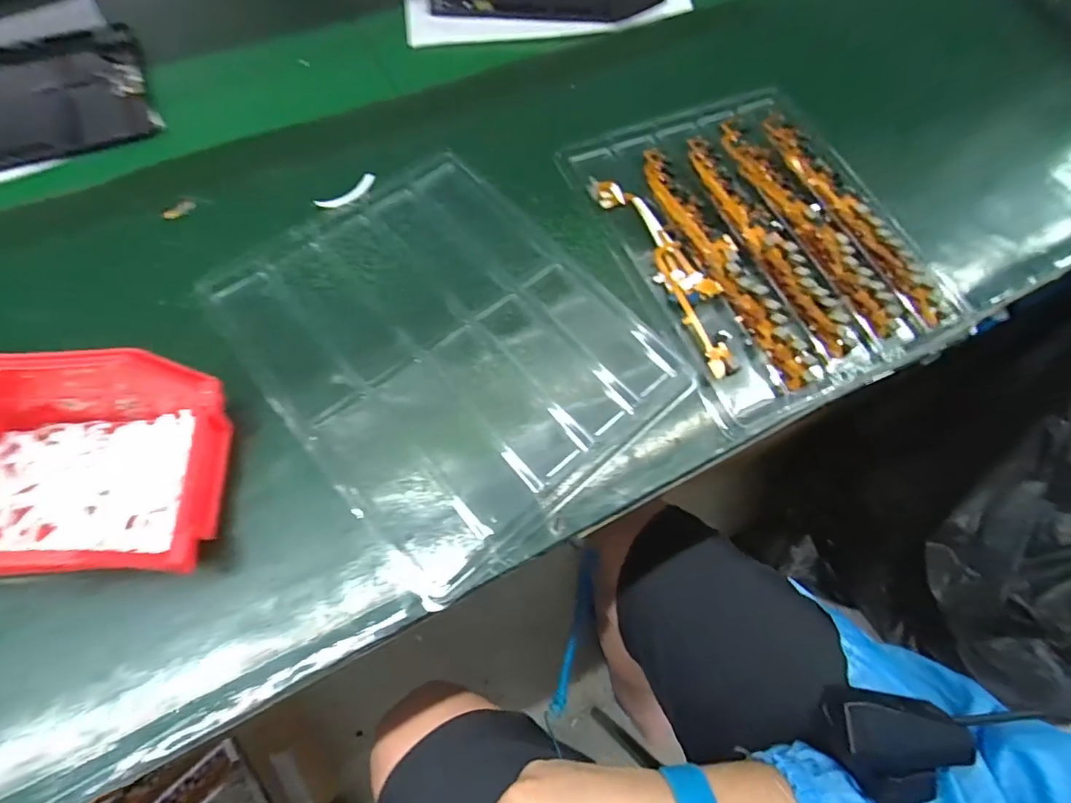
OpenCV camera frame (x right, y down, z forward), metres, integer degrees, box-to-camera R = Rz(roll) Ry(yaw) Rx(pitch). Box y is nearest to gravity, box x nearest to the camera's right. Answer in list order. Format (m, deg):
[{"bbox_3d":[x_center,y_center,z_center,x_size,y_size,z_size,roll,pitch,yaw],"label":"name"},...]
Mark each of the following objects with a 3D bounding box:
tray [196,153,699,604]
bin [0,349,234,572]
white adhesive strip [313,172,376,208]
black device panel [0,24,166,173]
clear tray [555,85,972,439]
[{"bbox_3d":[-0.062,-0.045,0.362,0.216,0.014,0.269,-37,69,-18],"label":"tray"},{"bbox_3d":[-0.244,0.035,0.275,0.137,0.075,0.108,-2,63,-5],"label":"bin"},{"bbox_3d":[-0.141,-0.157,0.403,0.049,0.004,0.014,-36,89,-20],"label":"white adhesive strip"},{"bbox_3d":[-0.446,-0.237,0.438,0.235,0.013,0.161,-23,67,-14],"label":"black device panel"},{"bbox_3d":[0.173,-0.131,0.415,0.226,0.023,0.266,-20,66,-13],"label":"clear tray"}]

